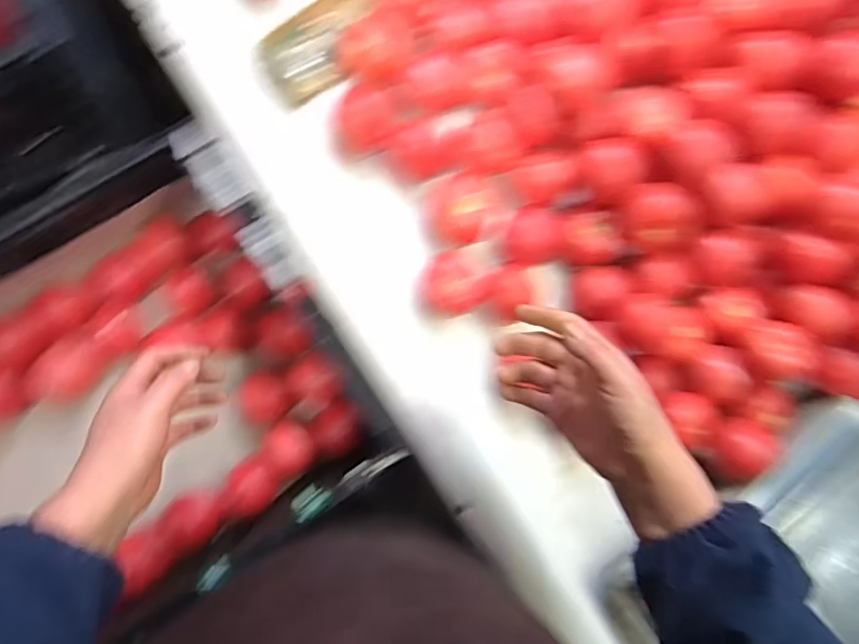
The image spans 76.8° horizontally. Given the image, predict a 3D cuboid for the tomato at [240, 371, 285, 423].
[{"bbox_3d":[-0.200,0.090,0.651,0.056,0.045,0.061,1,85,-8],"label":"tomato"}]

